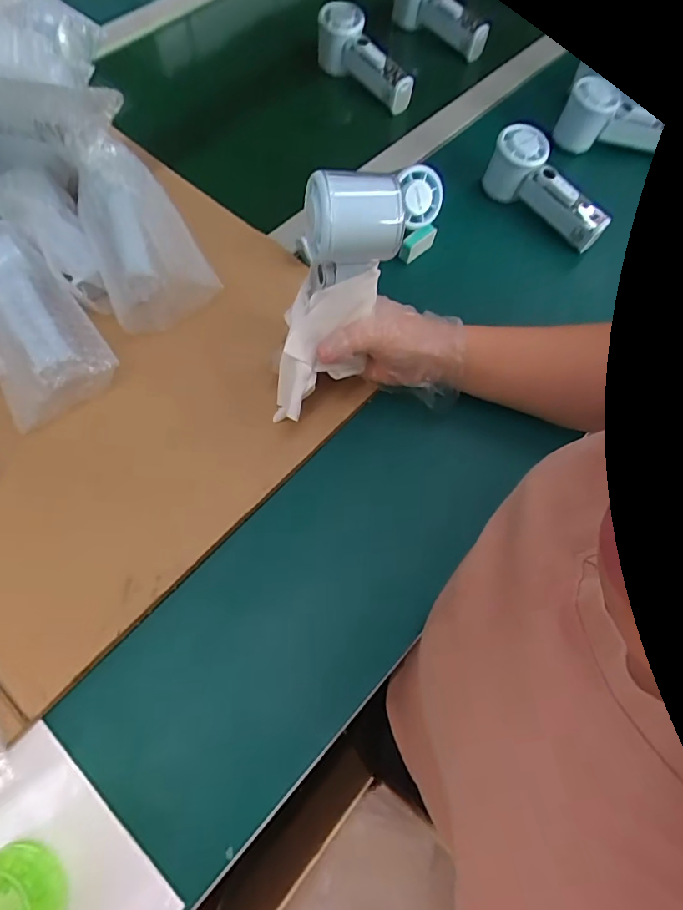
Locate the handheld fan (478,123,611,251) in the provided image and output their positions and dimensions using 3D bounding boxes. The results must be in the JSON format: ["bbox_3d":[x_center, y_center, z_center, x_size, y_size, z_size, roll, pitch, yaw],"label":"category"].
[{"bbox_3d":[0.233,-0.299,0.576,0.152,0.064,0.050,44,71,1],"label":"handheld fan"}]

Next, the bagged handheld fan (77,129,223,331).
[{"bbox_3d":[-0.195,-0.217,0.475,0.095,0.050,0.190,-23,83,-12],"label":"bagged handheld fan"}]

